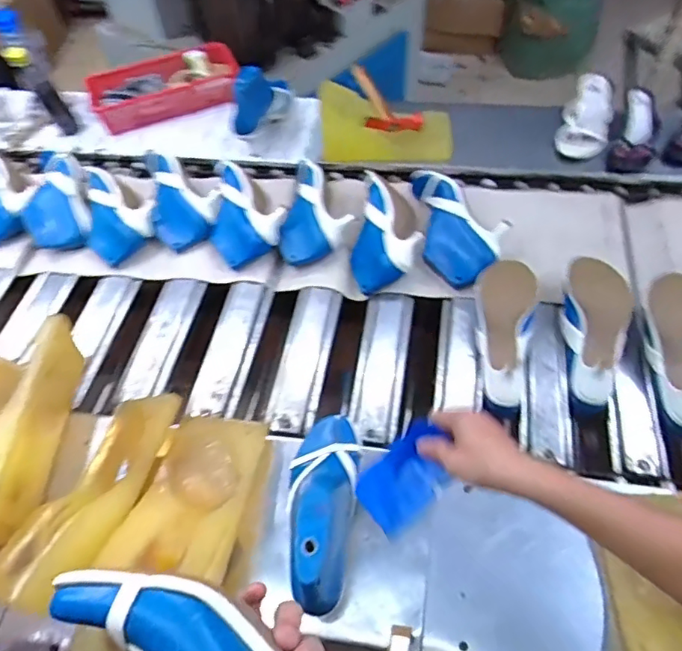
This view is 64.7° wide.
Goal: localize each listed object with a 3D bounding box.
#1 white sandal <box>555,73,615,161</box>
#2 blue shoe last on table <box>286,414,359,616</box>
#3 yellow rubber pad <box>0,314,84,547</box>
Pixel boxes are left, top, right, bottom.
[{"bbox_3d":[0.509,-0.435,1.121,0.096,0.100,0.185,14,76,13],"label":"white sandal"},{"bbox_3d":[-0.024,0.217,0.684,0.091,0.102,0.267,-1,28,3],"label":"blue shoe last on table"},{"bbox_3d":[-0.453,0.147,0.764,0.074,0.117,0.313,0,55,4],"label":"yellow rubber pad"}]

